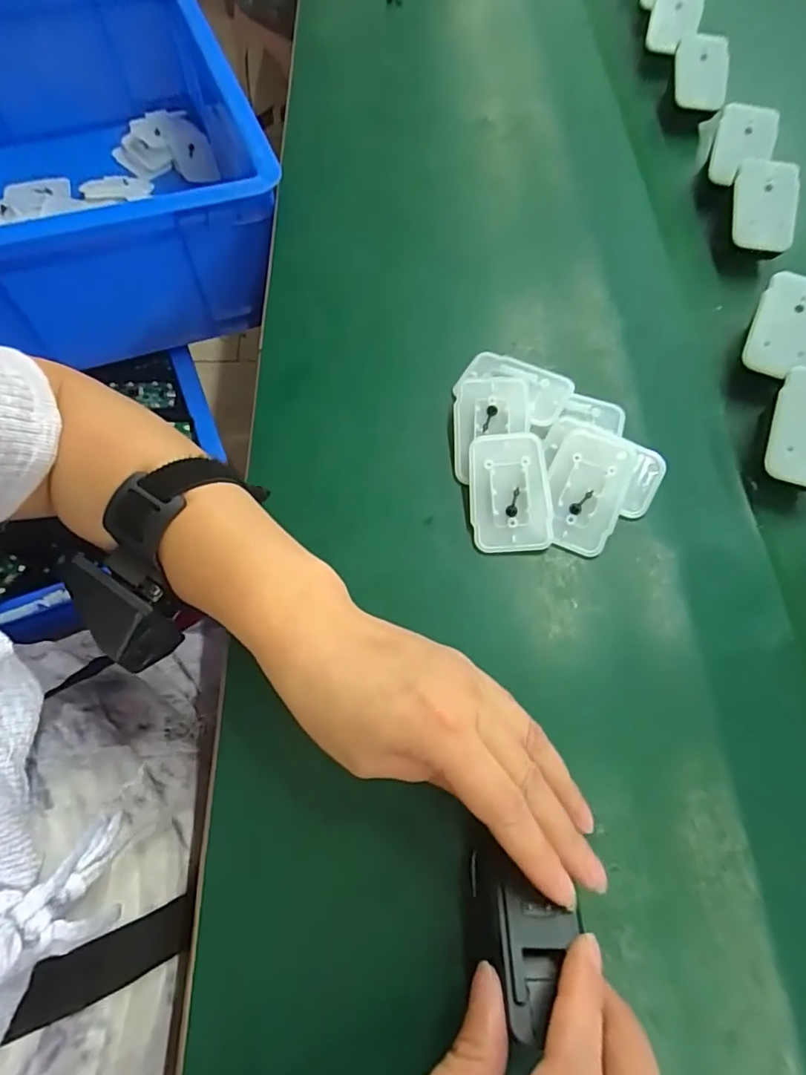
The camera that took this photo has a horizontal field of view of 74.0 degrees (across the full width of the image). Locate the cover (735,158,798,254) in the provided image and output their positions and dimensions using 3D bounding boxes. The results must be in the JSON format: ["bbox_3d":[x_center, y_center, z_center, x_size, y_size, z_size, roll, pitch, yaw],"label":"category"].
[{"bbox_3d":[0.255,-0.237,0.377,0.043,0.008,0.068,10,87,4],"label":"cover"}]

